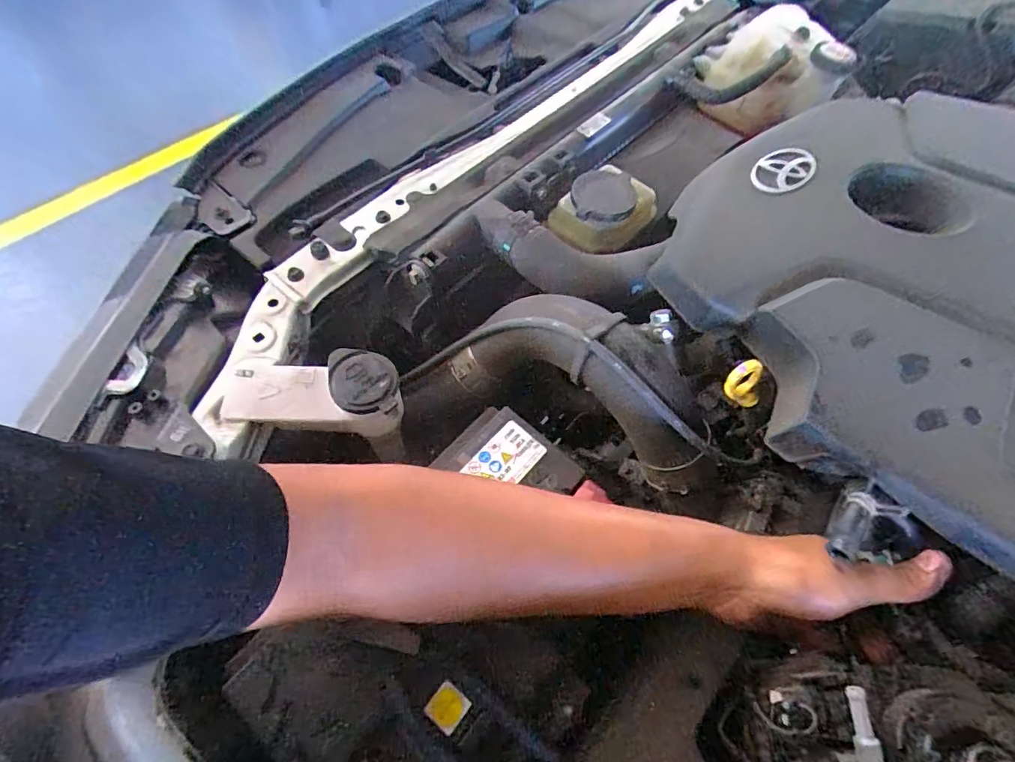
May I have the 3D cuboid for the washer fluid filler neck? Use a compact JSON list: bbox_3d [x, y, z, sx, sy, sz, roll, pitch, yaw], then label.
[{"bbox_3d":[-0.151,0.013,0.403,0.138,0.056,0.065,9,62,2],"label":"washer fluid filler neck"}]

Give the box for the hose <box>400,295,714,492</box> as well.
[{"bbox_3d":[0.023,-0.007,0.454,0.312,0.134,0.100,10,59,31],"label":"hose"}]

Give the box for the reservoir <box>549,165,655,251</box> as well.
[{"bbox_3d":[0.105,-0.180,0.517,0.104,0.061,0.063,-35,69,-19],"label":"reservoir"}]

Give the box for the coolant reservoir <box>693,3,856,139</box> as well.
[{"bbox_3d":[0.315,-0.381,0.608,0.163,0.081,0.115,-5,62,-6],"label":"coolant reservoir"}]

